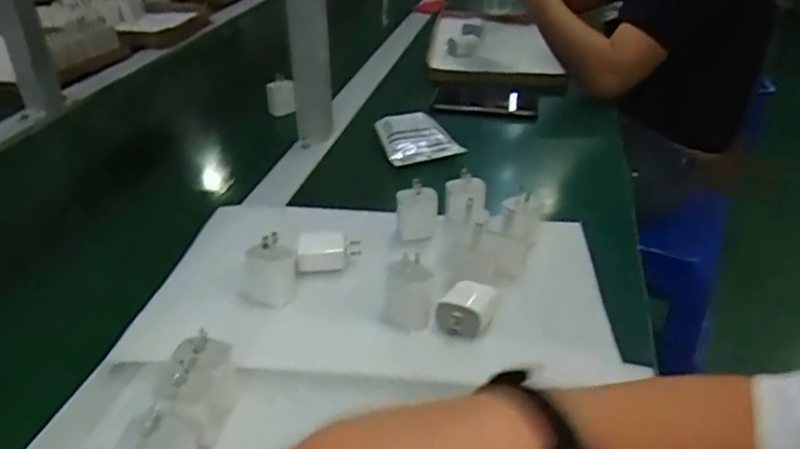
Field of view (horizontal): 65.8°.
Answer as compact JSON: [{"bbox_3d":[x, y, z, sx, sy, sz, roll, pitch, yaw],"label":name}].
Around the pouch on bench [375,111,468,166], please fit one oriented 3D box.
[{"bbox_3d":[0.023,-0.120,0.862,0.097,0.032,0.116,-9,34,-16],"label":"pouch on bench"}]

